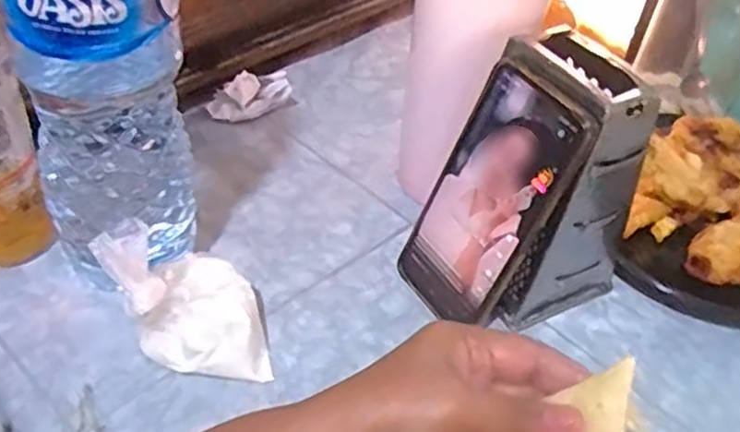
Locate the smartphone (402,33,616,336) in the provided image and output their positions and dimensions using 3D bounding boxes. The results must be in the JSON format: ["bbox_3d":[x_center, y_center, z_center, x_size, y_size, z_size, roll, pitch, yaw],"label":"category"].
[{"bbox_3d":[0.073,-0.012,0.437,0.017,0.170,0.077,0,39,-38],"label":"smartphone"}]

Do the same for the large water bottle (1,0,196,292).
[{"bbox_3d":[-0.148,-0.083,0.395,0.084,0.299,0.090,-14,47,-18],"label":"large water bottle"}]

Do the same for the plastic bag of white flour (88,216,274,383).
[{"bbox_3d":[-0.107,0.050,0.419,0.085,0.079,0.078,-13,46,-19],"label":"plastic bag of white flour"}]

